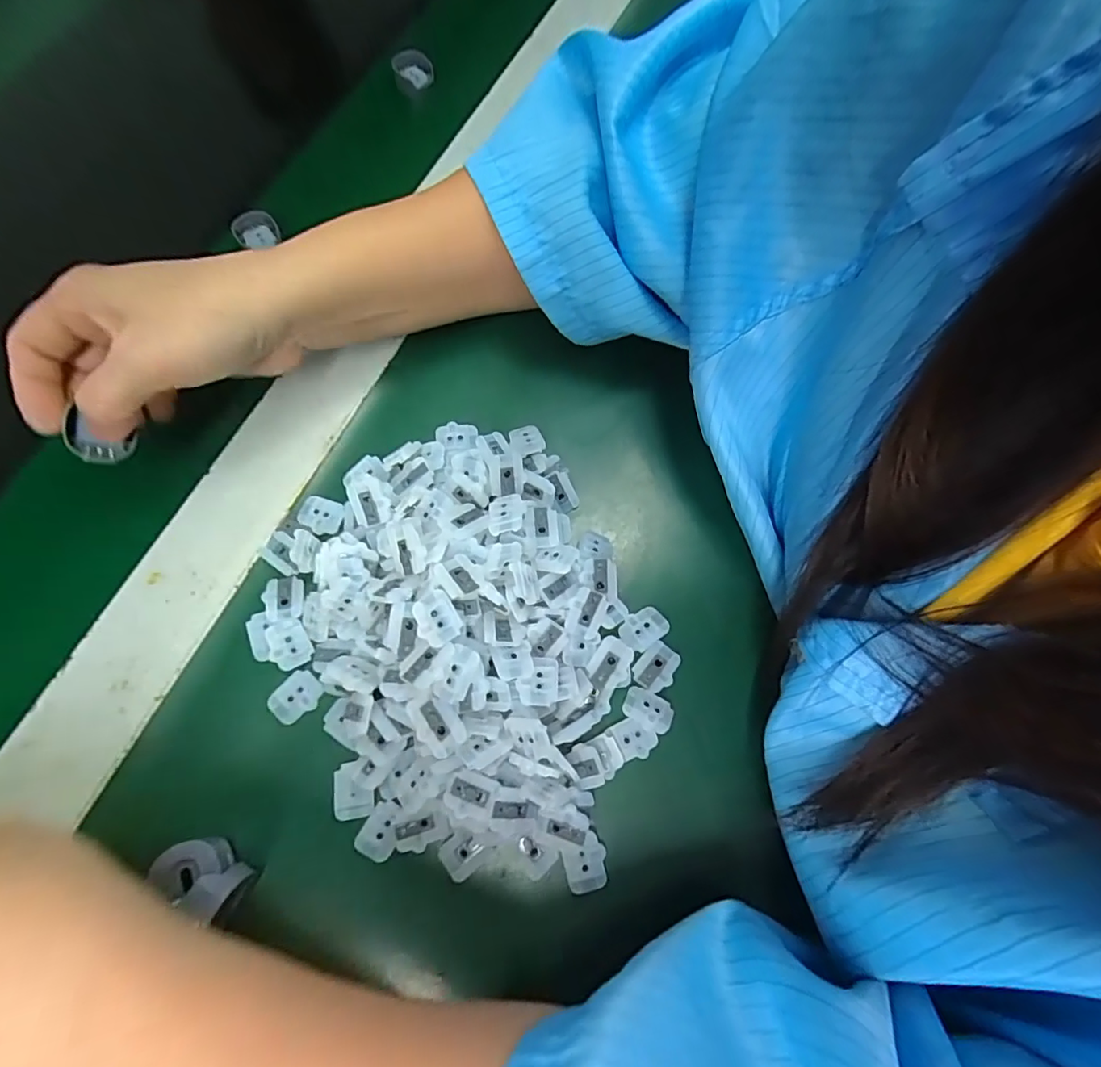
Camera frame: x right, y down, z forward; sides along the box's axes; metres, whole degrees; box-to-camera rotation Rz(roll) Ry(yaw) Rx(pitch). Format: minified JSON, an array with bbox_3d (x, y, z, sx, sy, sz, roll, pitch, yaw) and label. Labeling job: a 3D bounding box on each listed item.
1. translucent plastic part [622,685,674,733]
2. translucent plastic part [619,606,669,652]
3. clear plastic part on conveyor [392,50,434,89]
[{"bbox_3d":[0.043,0.078,0.232,0.021,0.005,0.015,27,73,8],"label":"translucent plastic part"},{"bbox_3d":[0.043,0.044,0.245,0.023,0.004,0.016,-35,76,-11],"label":"translucent plastic part"},{"bbox_3d":[-0.097,-0.328,0.370,0.026,0.016,0.016,-16,73,-6],"label":"clear plastic part on conveyor"}]

